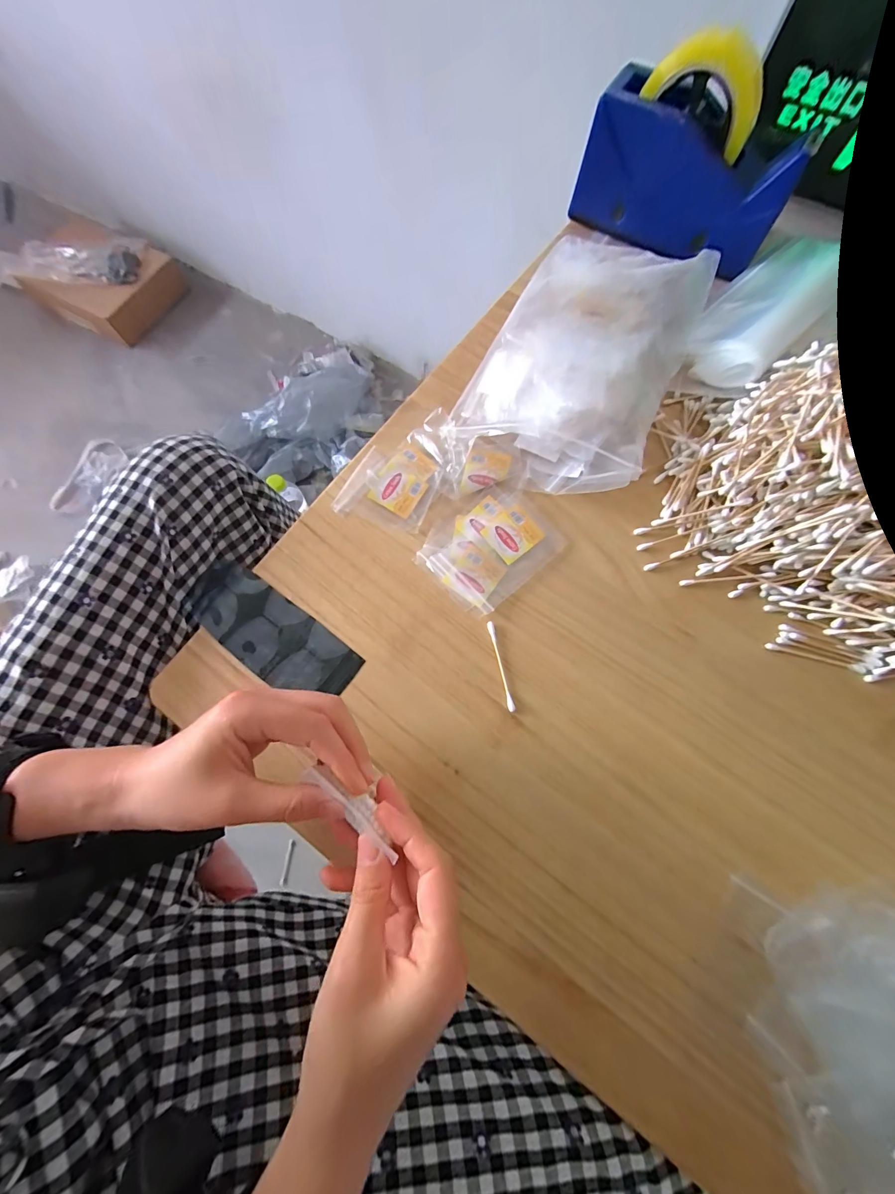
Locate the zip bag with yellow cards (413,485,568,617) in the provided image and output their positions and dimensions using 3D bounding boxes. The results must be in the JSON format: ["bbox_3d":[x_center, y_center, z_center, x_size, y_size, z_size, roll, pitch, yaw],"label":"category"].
[{"bbox_3d":[0.037,-0.044,0.342,0.108,0.007,0.087,-39,77,-10],"label":"zip bag with yellow cards"}]

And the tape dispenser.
[{"bbox_3d":[0.229,-0.414,0.382,0.201,0.121,0.073,33,76,10],"label":"tape dispenser"}]

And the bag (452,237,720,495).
[{"bbox_3d":[0.132,-0.233,0.372,0.167,0.052,0.285,27,75,8],"label":"bag"}]

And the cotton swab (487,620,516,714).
[{"bbox_3d":[0.042,0.054,0.314,0.005,0.004,0.071,-12,74,-3],"label":"cotton swab"}]

